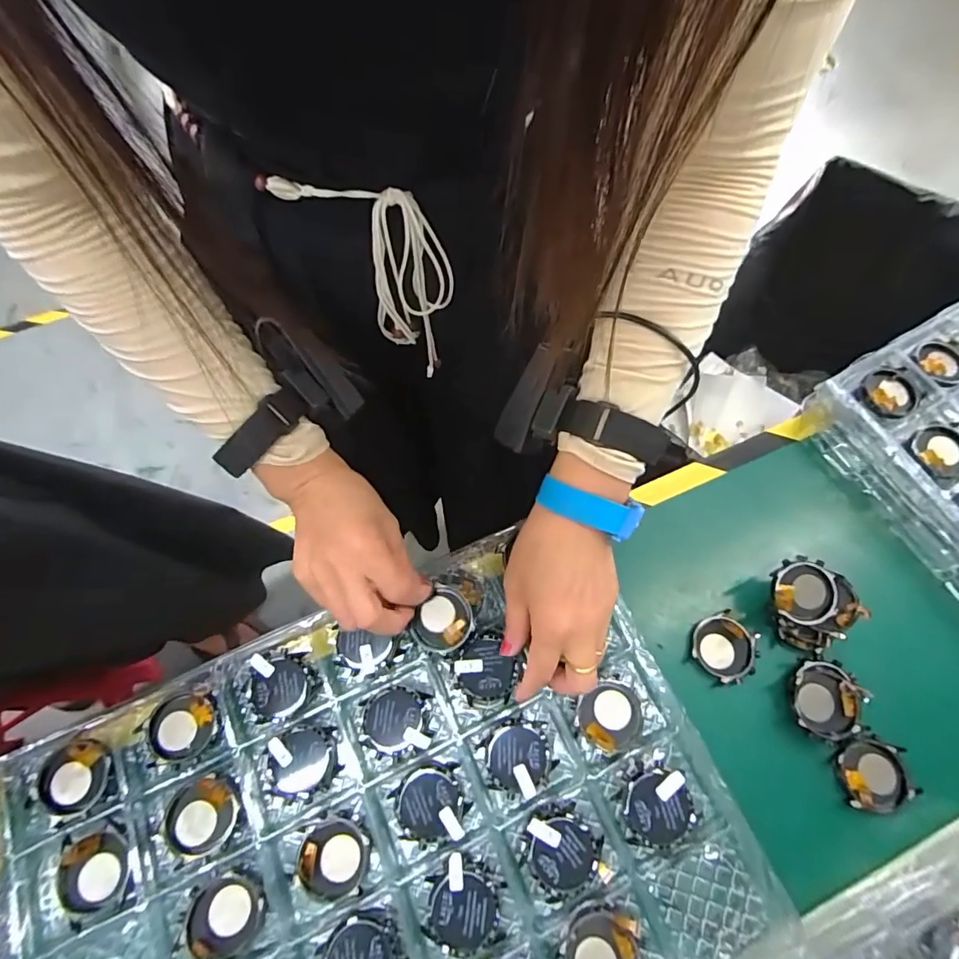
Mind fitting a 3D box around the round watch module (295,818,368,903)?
[{"bbox_3d":[-0.095,0.246,0.322,0.042,0.008,0.044,-1,67,2],"label":"round watch module"}]

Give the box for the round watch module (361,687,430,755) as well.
[{"bbox_3d":[-0.061,0.171,0.352,0.043,0.004,0.042,-1,67,2],"label":"round watch module"}]

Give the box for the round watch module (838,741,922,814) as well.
[{"bbox_3d":[0.277,0.207,0.346,0.046,0.012,0.041,3,68,4],"label":"round watch module"}]

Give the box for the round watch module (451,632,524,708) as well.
[{"bbox_3d":[0.005,0.137,0.360,0.044,0.012,0.042,-1,67,2],"label":"round watch module"}]

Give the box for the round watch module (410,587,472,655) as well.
[{"bbox_3d":[-0.027,0.102,0.357,0.042,0.016,0.039,-1,67,2],"label":"round watch module"}]

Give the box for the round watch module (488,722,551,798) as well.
[{"bbox_3d":[0.026,0.189,0.340,0.041,0.008,0.040,-1,67,2],"label":"round watch module"}]

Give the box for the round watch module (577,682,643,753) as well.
[{"bbox_3d":[0.093,0.166,0.347,0.044,0.010,0.040,-1,67,2],"label":"round watch module"}]

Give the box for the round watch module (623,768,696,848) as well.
[{"bbox_3d":[0.117,0.215,0.325,0.041,0.013,0.041,-1,67,2],"label":"round watch module"}]

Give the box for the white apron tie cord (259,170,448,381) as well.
[{"bbox_3d":[-0.072,-0.141,0.364,0.106,0.161,0.024,13,69,6],"label":"white apron tie cord"}]

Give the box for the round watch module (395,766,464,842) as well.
[{"bbox_3d":[-0.033,0.216,0.332,0.042,0.006,0.040,-1,67,2],"label":"round watch module"}]

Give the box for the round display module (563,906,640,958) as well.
[{"bbox_3d":[0.073,0.285,0.297,0.043,0.006,0.044,-1,67,2],"label":"round display module"}]

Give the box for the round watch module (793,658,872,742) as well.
[{"bbox_3d":[0.251,0.159,0.362,0.046,0.019,0.051,12,69,8],"label":"round watch module"}]

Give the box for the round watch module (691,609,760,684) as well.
[{"bbox_3d":[0.188,0.129,0.384,0.045,0.014,0.045,-1,67,2],"label":"round watch module"}]

